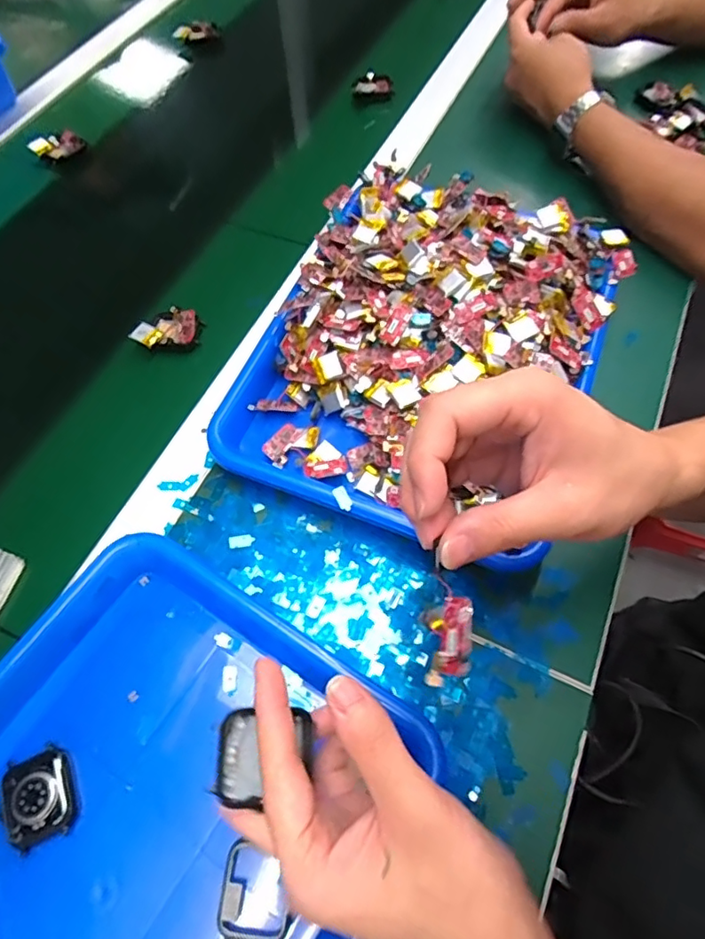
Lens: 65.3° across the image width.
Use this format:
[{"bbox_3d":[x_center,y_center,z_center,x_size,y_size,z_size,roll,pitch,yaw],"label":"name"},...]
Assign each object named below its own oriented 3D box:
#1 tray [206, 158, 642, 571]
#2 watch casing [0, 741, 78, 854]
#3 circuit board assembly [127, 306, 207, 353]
[{"bbox_3d":[0.064,-0.112,0.435,0.248,0.073,0.335,20,64,11],"label":"tray"},{"bbox_3d":[-0.177,0.183,0.308,0.036,0.010,0.046,-23,65,-11],"label":"watch casing"},{"bbox_3d":[-0.160,-0.121,0.477,0.057,0.014,0.037,-7,63,-3],"label":"circuit board assembly"}]

